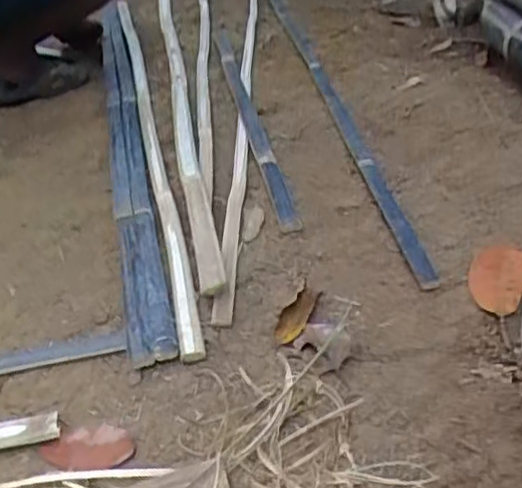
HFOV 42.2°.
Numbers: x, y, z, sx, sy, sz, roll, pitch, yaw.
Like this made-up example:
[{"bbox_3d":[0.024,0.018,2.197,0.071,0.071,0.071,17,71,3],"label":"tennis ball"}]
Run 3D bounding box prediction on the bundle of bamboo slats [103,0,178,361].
[{"bbox_3d":[-0.286,-0.282,1.387,0.061,0.024,1.561,-12,33,-7],"label":"bundle of bamboo slats"}]

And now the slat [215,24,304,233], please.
[{"bbox_3d":[-0.041,-0.321,1.446,0.040,0.016,1.128,-6,33,-6],"label":"slat"}]

